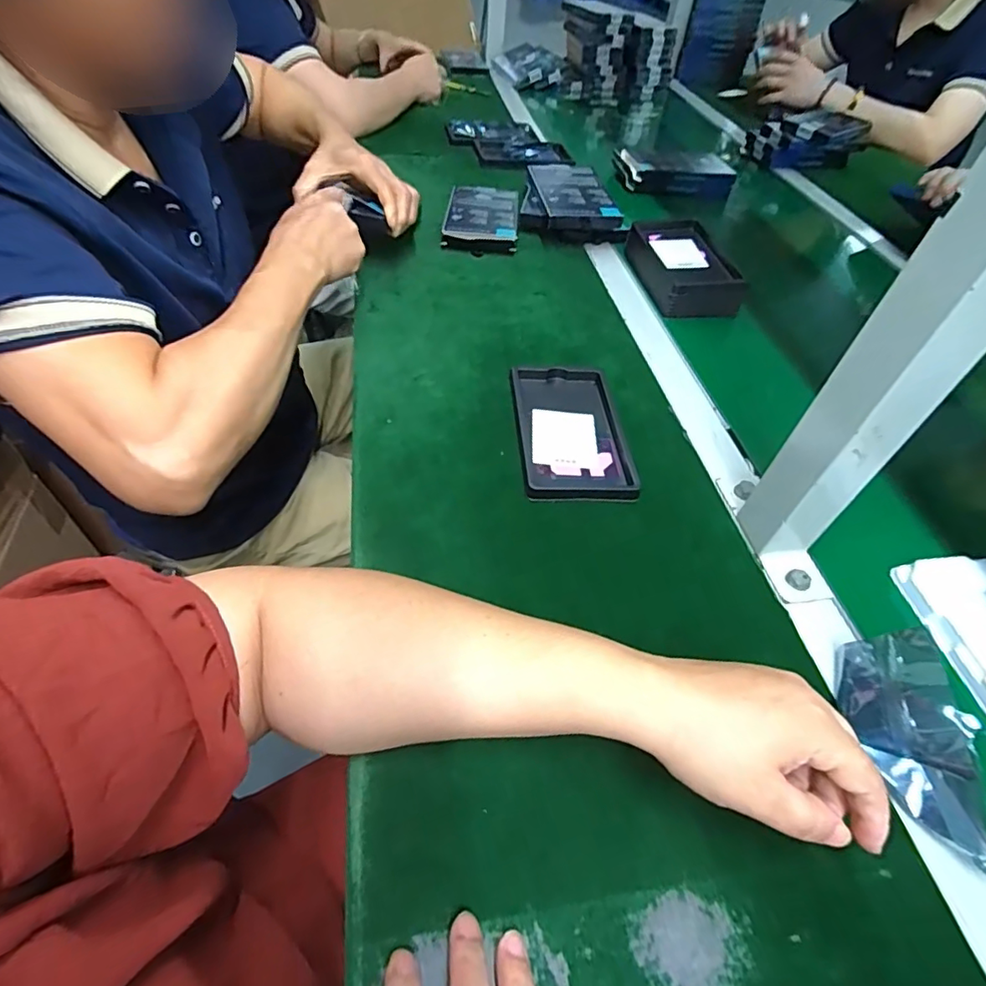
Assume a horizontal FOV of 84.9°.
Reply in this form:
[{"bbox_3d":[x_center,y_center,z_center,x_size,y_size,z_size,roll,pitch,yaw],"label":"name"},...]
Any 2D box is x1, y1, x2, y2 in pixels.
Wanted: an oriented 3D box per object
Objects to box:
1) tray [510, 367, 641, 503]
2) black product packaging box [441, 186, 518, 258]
[{"bbox_3d":[0.070,-0.057,0.475,0.095,0.015,0.160,1,50,-6],"label":"tray"},{"bbox_3d":[-0.015,-0.372,0.726,0.094,0.023,0.168,5,50,-2],"label":"black product packaging box"}]

